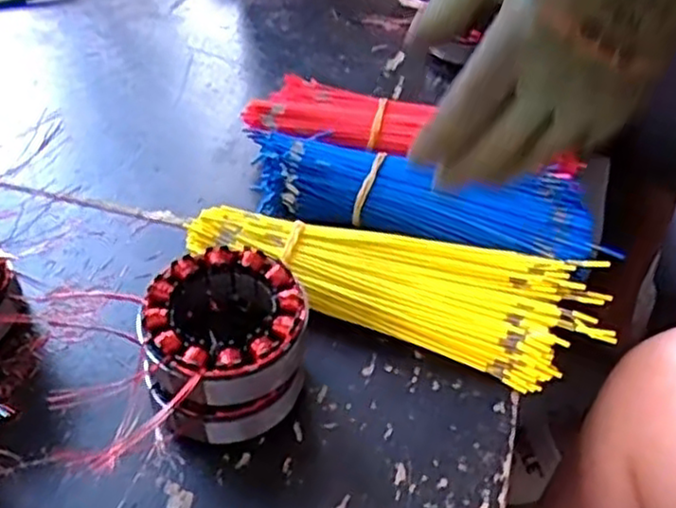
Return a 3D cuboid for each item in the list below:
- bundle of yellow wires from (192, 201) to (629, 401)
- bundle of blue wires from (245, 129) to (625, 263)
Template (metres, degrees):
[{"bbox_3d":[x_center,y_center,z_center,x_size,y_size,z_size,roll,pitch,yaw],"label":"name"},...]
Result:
[{"bbox_3d":[0.034,0.018,0.465,0.261,0.042,0.084,13,45,12],"label":"bundle of yellow wires"},{"bbox_3d":[0.055,-0.040,0.525,0.255,0.049,0.082,13,45,12],"label":"bundle of blue wires"}]

